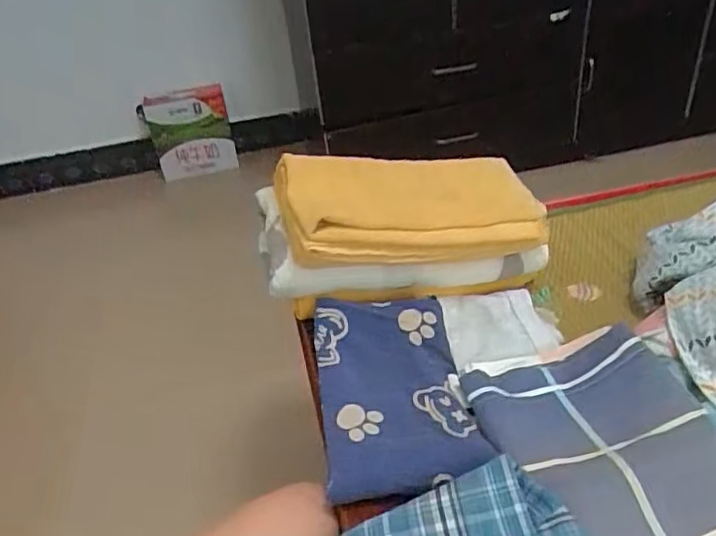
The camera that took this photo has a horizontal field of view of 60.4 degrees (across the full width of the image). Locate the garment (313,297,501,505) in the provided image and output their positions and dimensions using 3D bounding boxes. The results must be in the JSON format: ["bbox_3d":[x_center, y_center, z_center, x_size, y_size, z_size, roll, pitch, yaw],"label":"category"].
[{"bbox_3d":[0.035,0.121,0.641,0.150,0.032,0.256,-9,35,-2],"label":"garment"}]

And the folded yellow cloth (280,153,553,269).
[{"bbox_3d":[0.067,-0.077,0.760,0.331,0.058,0.156,-1,47,-18],"label":"folded yellow cloth"}]

